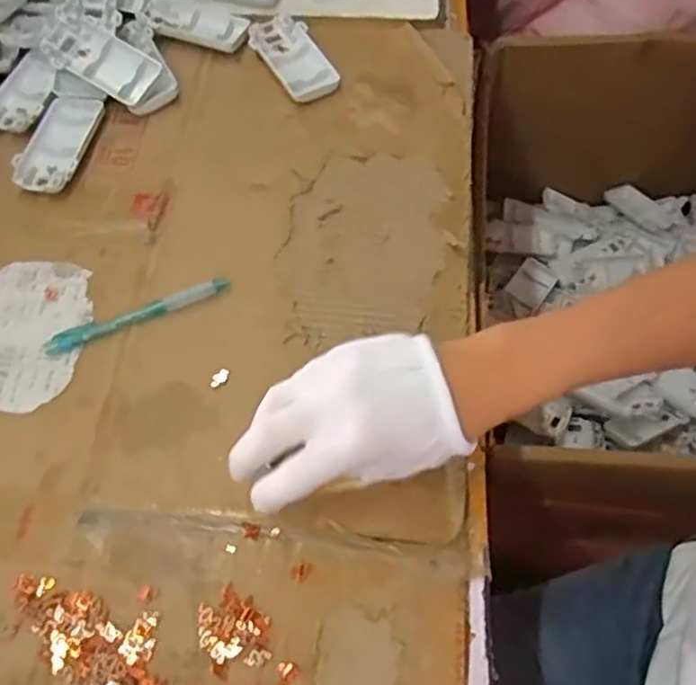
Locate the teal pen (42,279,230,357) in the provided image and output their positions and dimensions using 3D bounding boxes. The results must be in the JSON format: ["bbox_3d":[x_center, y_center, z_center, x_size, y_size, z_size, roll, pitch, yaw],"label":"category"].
[{"bbox_3d":[-0.149,-0.020,0.495,0.132,0.007,0.016,-20,65,-9],"label":"teal pen"}]

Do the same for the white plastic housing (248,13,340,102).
[{"bbox_3d":[-0.048,-0.249,0.609,0.048,0.009,0.096,-30,67,-14],"label":"white plastic housing"}]

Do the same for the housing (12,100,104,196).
[{"bbox_3d":[-0.233,-0.161,0.570,0.049,0.012,0.094,15,65,7],"label":"housing"}]

